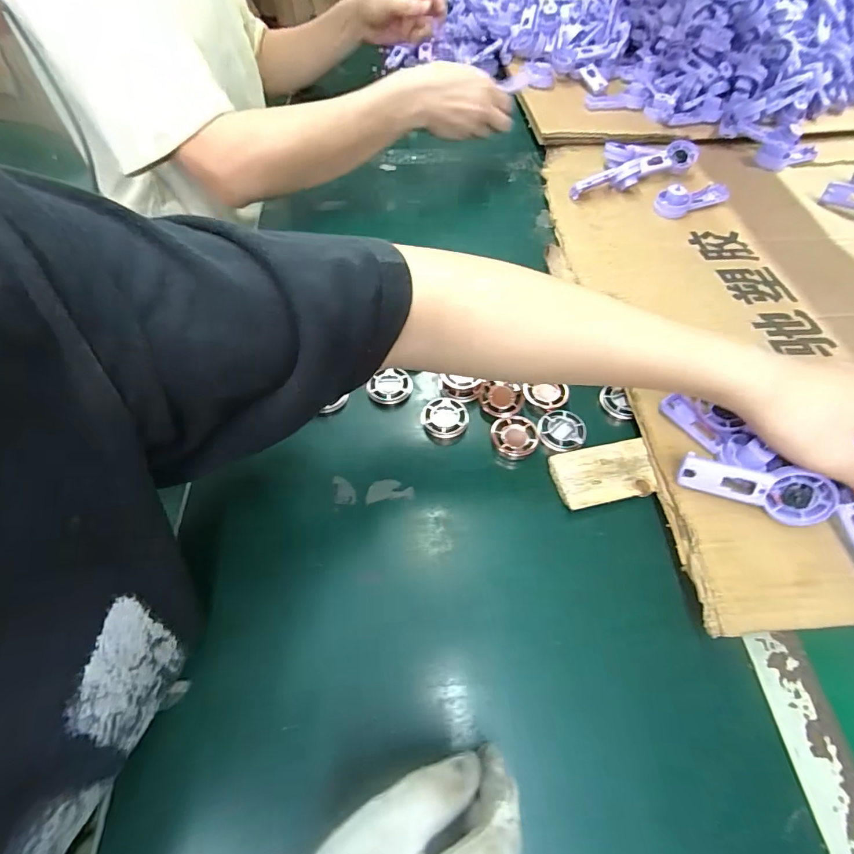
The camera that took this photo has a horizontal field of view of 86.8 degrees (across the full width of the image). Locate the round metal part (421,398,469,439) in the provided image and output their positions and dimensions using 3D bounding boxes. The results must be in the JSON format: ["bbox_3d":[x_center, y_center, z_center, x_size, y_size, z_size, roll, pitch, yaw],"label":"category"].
[{"bbox_3d":[0.016,-0.005,0.399,0.040,0.017,0.039,1,56,-1],"label":"round metal part"}]

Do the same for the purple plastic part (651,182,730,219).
[{"bbox_3d":[0.327,-0.285,0.555,0.098,0.029,0.035,-20,59,-14],"label":"purple plastic part"}]

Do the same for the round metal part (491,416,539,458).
[{"bbox_3d":[0.075,0.010,0.385,0.038,0.013,0.037,1,56,-1],"label":"round metal part"}]

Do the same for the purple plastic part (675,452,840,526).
[{"bbox_3d":[0.230,0.041,0.315,0.095,0.037,0.008,19,25,11],"label":"purple plastic part"}]

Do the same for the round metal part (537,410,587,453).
[{"bbox_3d":[0.115,0.005,0.385,0.039,0.010,0.042,1,56,-1],"label":"round metal part"}]

